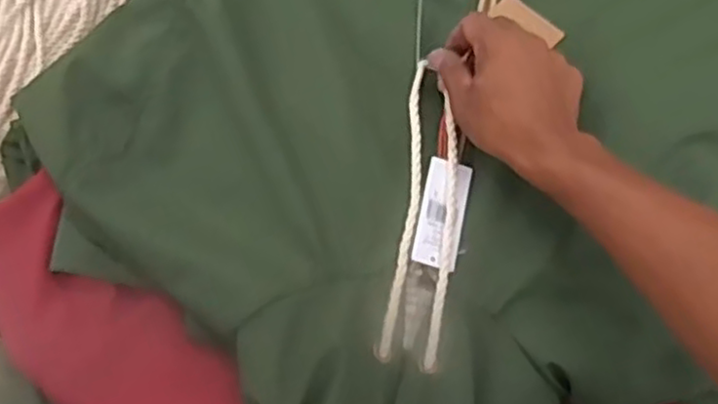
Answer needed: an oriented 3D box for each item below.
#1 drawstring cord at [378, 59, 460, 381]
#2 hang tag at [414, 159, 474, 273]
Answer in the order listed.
[{"bbox_3d":[0.048,0.002,0.518,0.046,0.011,0.228,5,70,3],"label":"drawstring cord"},{"bbox_3d":[0.061,0.007,0.509,0.031,0.005,0.081,11,73,5],"label":"hang tag"}]

